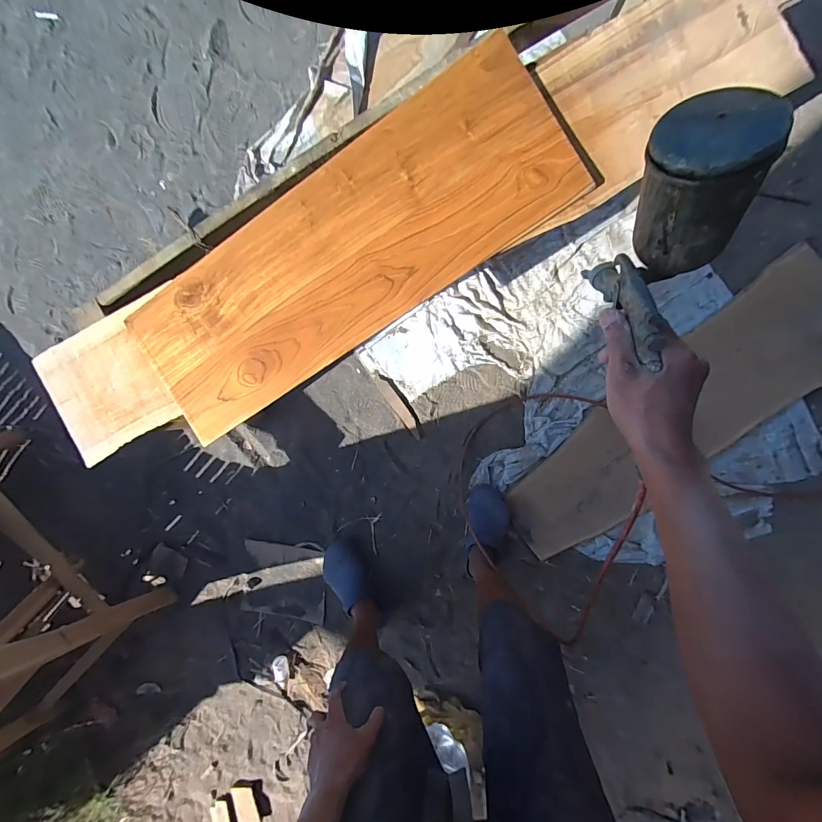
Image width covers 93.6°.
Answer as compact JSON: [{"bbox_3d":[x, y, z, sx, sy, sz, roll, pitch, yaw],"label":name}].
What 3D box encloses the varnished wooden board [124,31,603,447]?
[{"bbox_3d":[-0.115,-0.238,0.600,0.711,0.023,0.267,-32,93,9],"label":"varnished wooden board"}]

